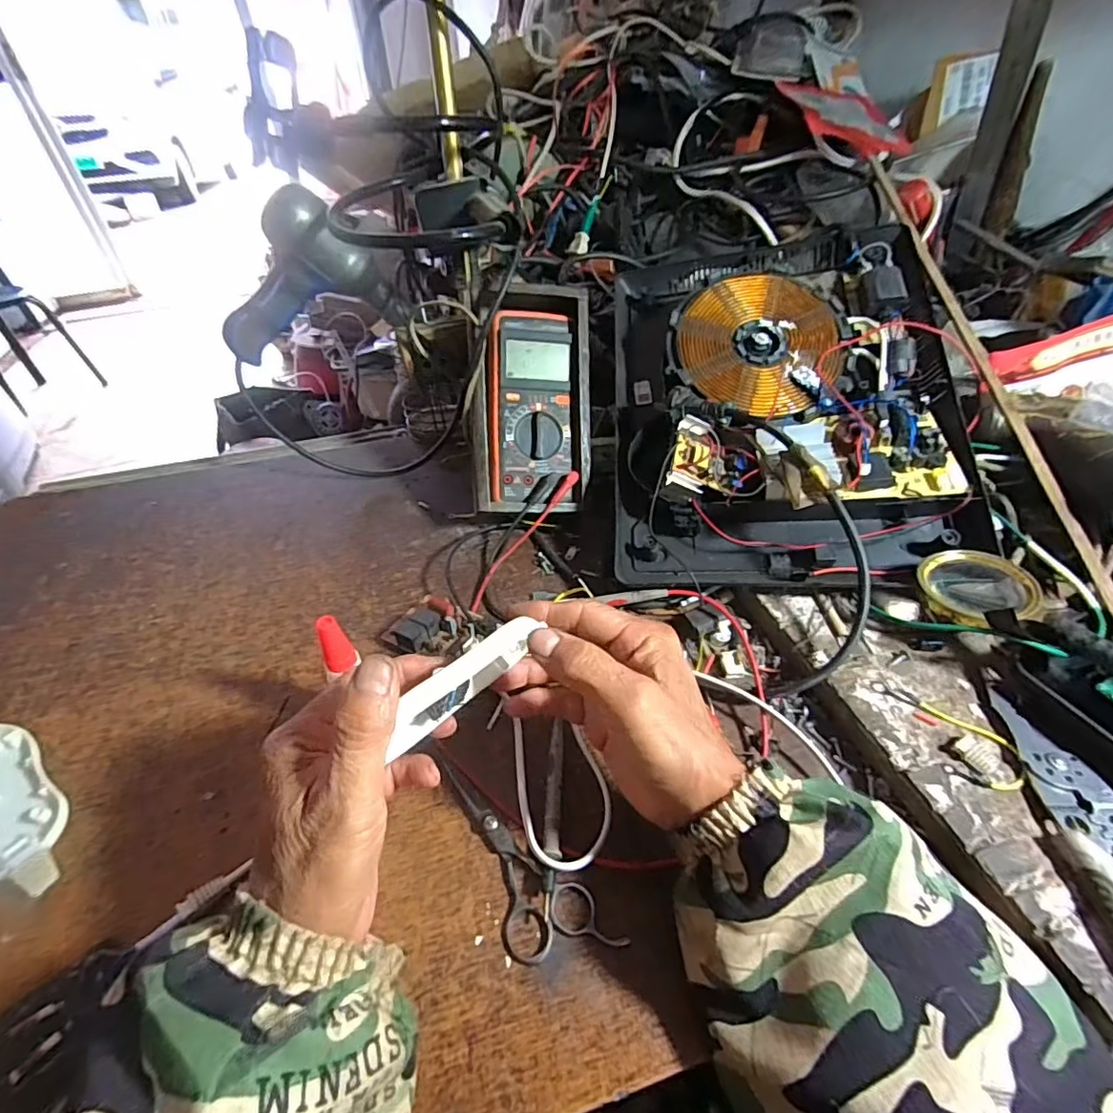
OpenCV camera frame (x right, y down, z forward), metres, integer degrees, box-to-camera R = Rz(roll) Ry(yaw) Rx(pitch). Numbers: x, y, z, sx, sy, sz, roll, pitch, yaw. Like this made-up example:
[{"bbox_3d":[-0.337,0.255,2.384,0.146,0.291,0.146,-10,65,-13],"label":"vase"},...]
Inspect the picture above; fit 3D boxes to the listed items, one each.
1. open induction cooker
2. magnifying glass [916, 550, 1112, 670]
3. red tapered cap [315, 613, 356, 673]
[{"bbox_3d":[0.204,-0.159,0.493,0.320,0.099,0.390,-2,67,10],"label":"open induction cooker"},{"bbox_3d":[0.305,0.041,0.350,0.066,0.024,0.148,-18,46,-16],"label":"magnifying glass"},{"bbox_3d":[-0.136,0.050,0.334,0.018,0.035,0.016,-31,32,-32],"label":"red tapered cap"}]

